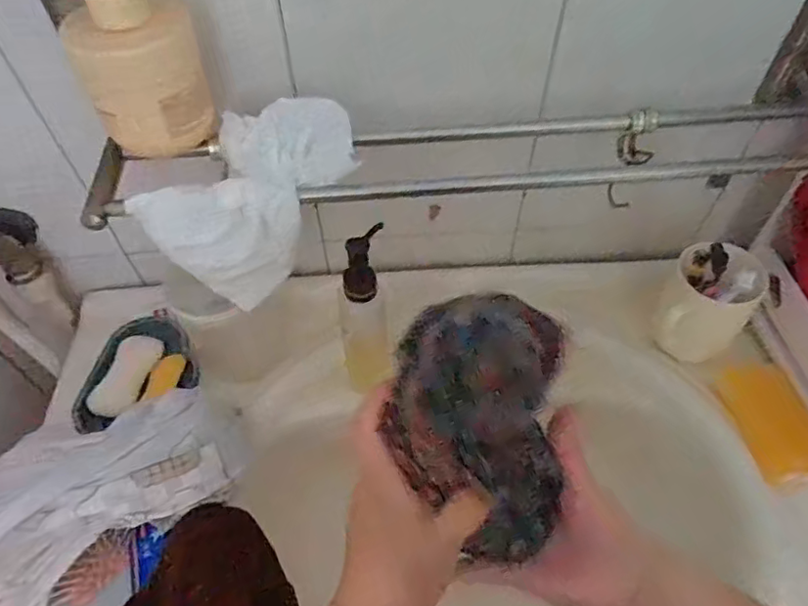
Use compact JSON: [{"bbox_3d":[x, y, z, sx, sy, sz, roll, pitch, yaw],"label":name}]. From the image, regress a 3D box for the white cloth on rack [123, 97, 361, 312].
[{"bbox_3d":[-0.108,-0.067,0.435,0.148,0.119,0.091,-6,54,-4],"label":"white cloth on rack"}]

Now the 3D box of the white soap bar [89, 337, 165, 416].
[{"bbox_3d":[-0.260,0.068,0.554,0.037,0.018,0.087,7,54,6],"label":"white soap bar"}]

